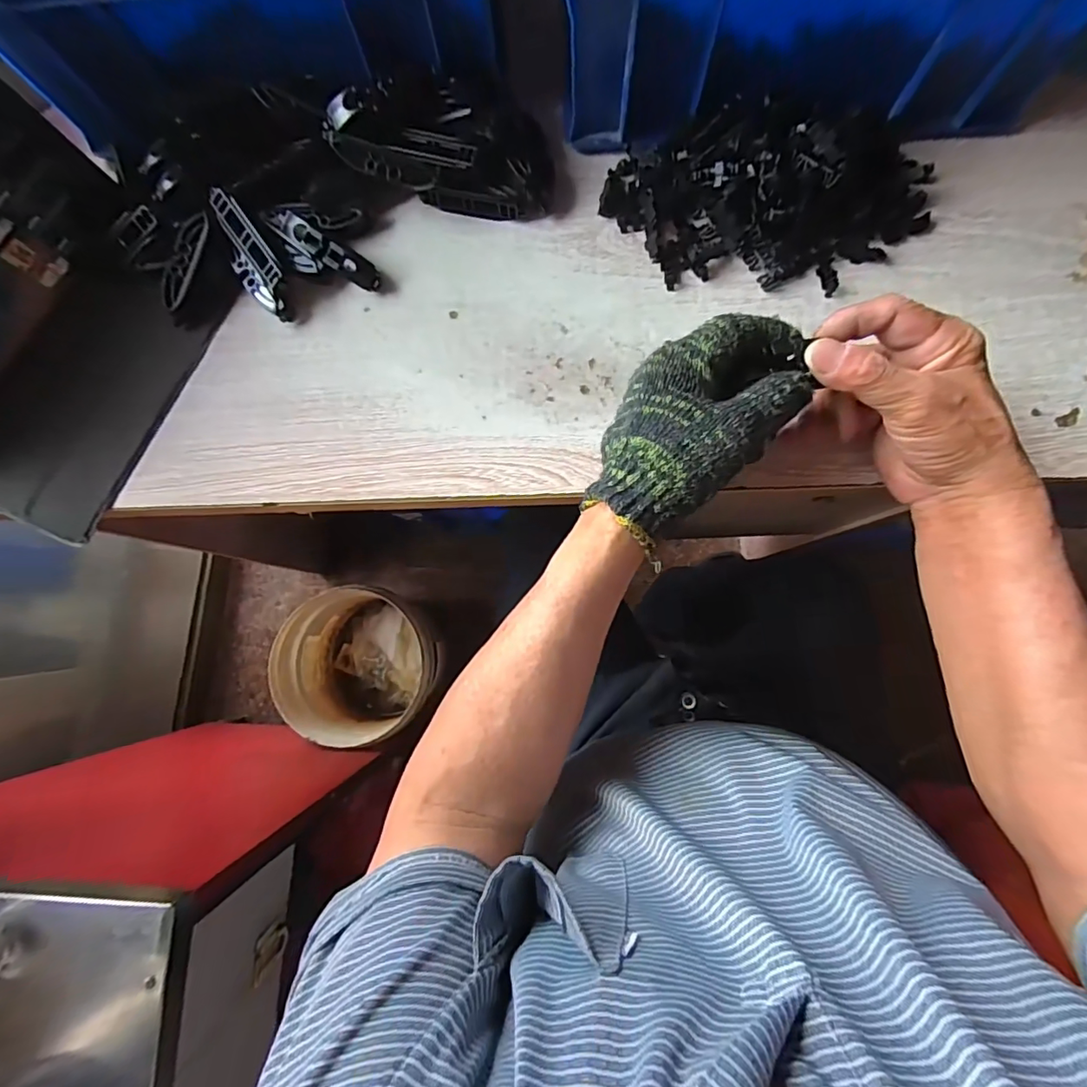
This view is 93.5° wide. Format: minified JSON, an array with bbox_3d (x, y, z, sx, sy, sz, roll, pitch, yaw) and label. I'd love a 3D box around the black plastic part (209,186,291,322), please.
[{"bbox_3d":[-0.210,-0.205,0.364,0.032,0.021,0.089,-27,102,-2],"label":"black plastic part"}]

